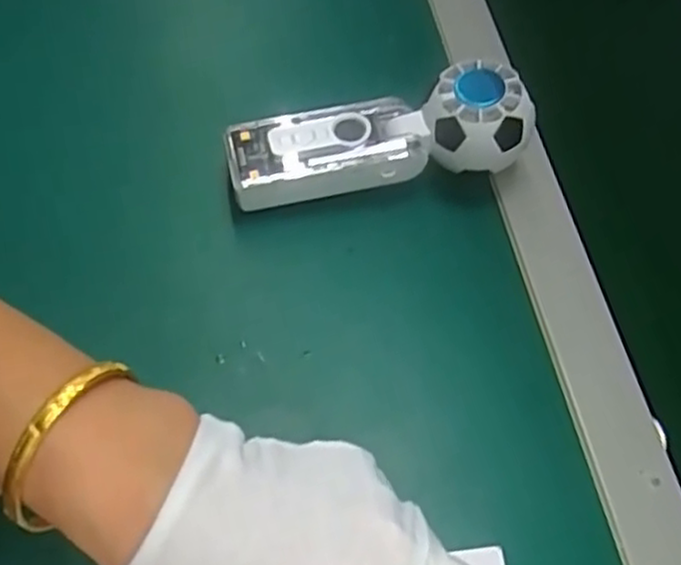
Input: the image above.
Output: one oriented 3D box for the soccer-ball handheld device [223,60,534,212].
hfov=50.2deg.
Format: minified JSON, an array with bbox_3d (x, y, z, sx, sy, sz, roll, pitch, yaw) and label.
[{"bbox_3d":[0.021,-0.082,0.400,0.163,0.044,0.049,-10,61,-10],"label":"soccer-ball handheld device"}]

